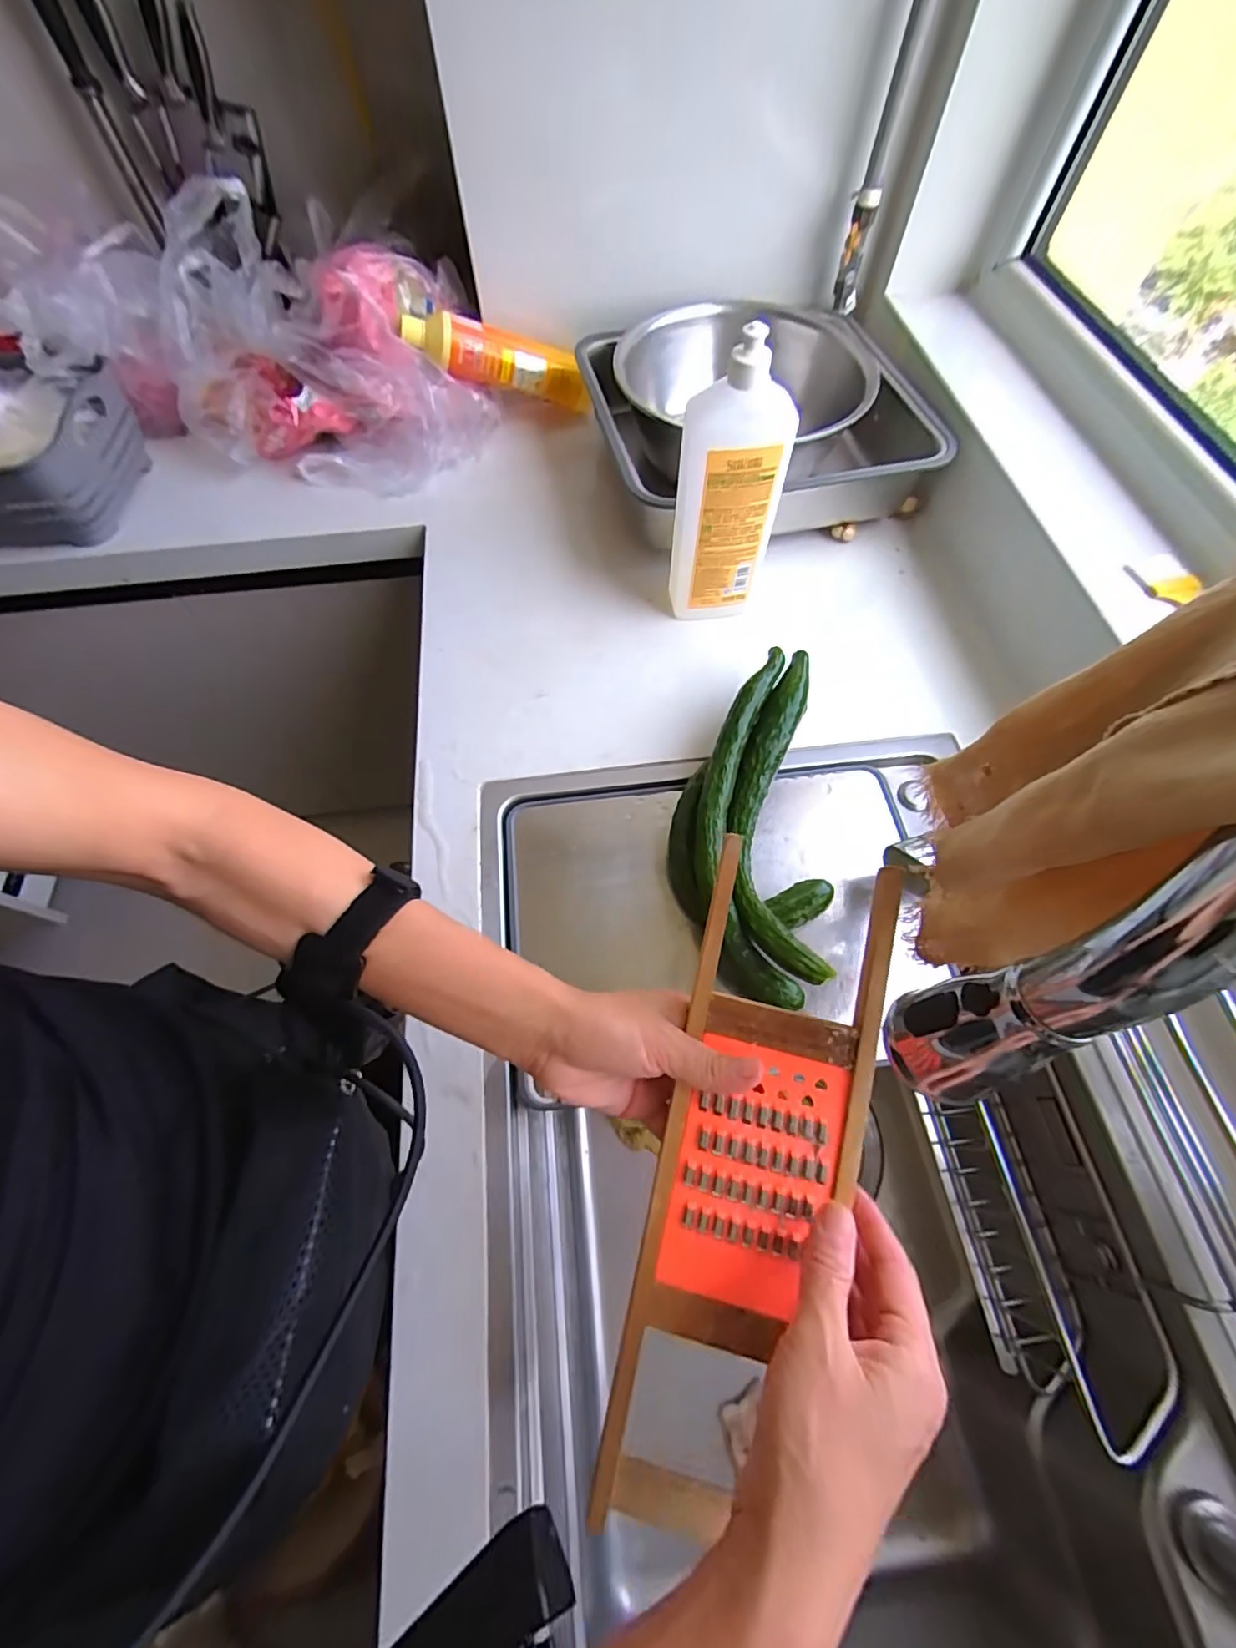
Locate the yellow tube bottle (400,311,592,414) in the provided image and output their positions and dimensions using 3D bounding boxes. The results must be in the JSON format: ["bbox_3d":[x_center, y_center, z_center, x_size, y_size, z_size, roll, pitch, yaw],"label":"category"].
[{"bbox_3d":[-0.148,-0.590,0.713,0.236,0.059,0.040,3,62,-22],"label":"yellow tube bottle"}]

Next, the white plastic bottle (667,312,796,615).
[{"bbox_3d":[0.098,-0.294,0.520,0.093,0.240,0.058,-8,64,-4],"label":"white plastic bottle"}]

